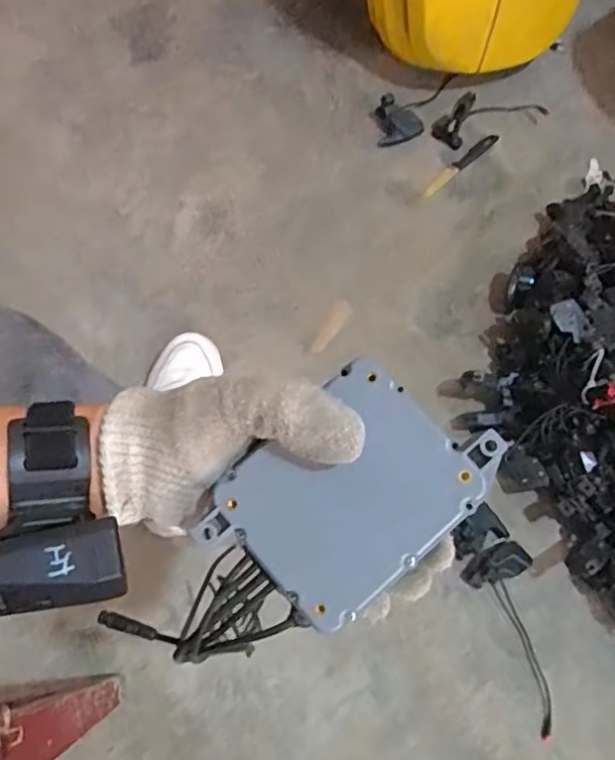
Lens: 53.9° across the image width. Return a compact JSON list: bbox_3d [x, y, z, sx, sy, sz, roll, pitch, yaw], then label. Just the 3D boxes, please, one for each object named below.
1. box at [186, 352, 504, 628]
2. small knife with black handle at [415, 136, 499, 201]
[{"bbox_3d":[0.019,0.050,0.273,0.116,0.024,0.081,-39,73,-14],"label":"box"},{"bbox_3d":[0.243,-0.343,0.977,0.181,0.007,0.019,-41,74,-14],"label":"small knife with black handle"}]

